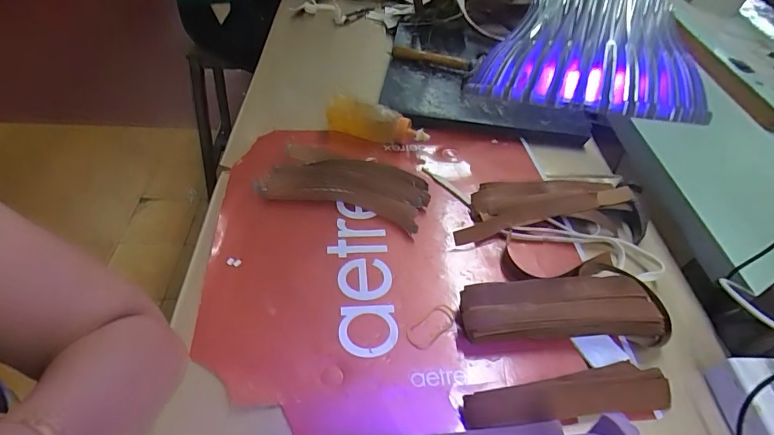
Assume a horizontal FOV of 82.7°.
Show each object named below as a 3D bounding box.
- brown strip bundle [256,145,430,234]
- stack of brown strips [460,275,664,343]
[{"bbox_3d":[-0.048,-0.038,0.535,0.191,0.030,0.081,15,48,9],"label":"brown strip bundle"},{"bbox_3d":[0.167,0.091,0.423,0.194,0.035,0.061,0,47,-5],"label":"stack of brown strips"}]

